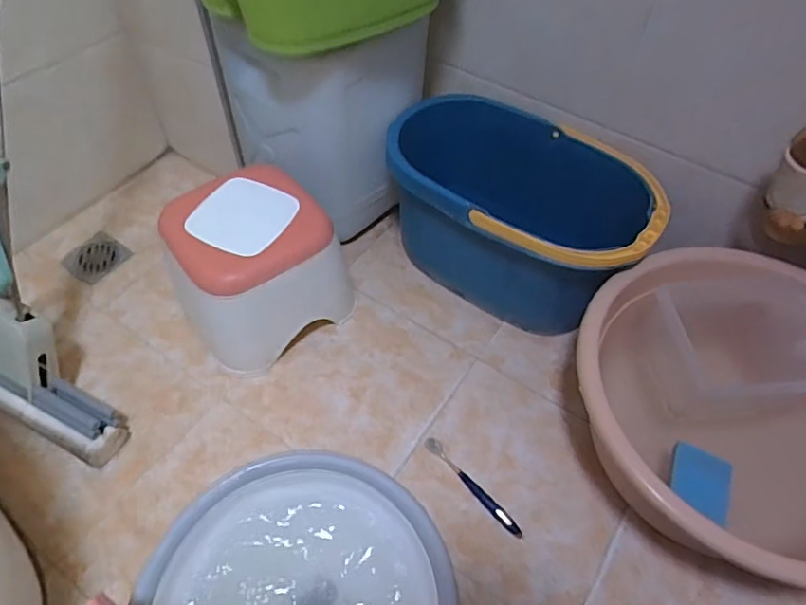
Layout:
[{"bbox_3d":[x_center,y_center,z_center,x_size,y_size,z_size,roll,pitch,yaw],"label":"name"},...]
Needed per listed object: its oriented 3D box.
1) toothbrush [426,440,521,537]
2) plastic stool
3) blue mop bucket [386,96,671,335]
[{"bbox_3d":[0.101,0.266,0.790,0.020,0.012,0.184,-36,63,-26],"label":"toothbrush"},{"bbox_3d":[-0.239,-0.060,0.888,0.247,0.207,0.235,-32,61,-24],"label":"plastic stool"},{"bbox_3d":[0.183,-0.139,0.936,0.431,0.261,0.270,34,59,20],"label":"blue mop bucket"}]

